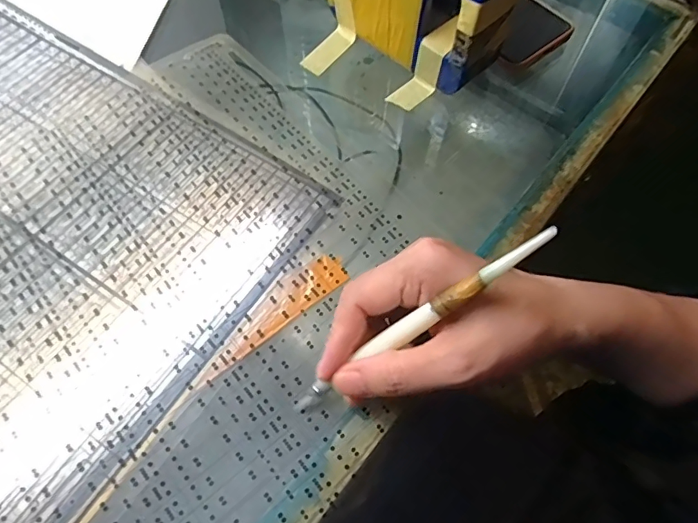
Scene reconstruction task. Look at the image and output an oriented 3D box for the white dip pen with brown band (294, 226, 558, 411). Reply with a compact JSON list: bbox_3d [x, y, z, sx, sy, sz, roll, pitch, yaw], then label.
[{"bbox_3d":[0.029,0.030,0.231,0.151,0.007,0.009,-39,63,21],"label":"white dip pen with brown band"}]

